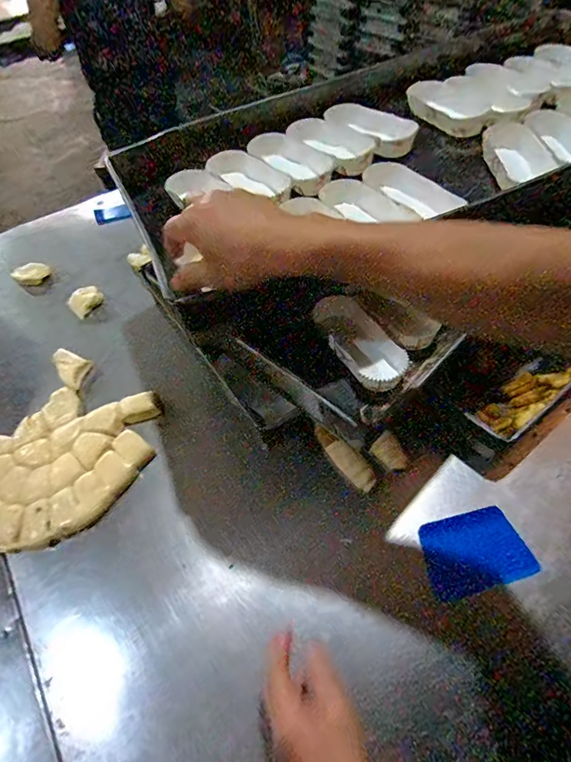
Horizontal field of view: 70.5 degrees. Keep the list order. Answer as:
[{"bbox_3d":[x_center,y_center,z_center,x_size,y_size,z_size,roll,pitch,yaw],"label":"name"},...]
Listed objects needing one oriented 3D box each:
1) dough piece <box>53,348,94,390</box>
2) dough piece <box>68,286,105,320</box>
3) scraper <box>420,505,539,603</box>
[{"bbox_3d":[-0.359,-0.021,0.690,0.092,0.028,0.051,38,66,25],"label":"dough piece"},{"bbox_3d":[-0.382,-0.153,0.775,0.047,0.026,0.061,32,64,22],"label":"dough piece"},{"bbox_3d":[0.234,0.210,0.502,0.124,0.004,0.087,-16,63,-3],"label":"scraper"}]

